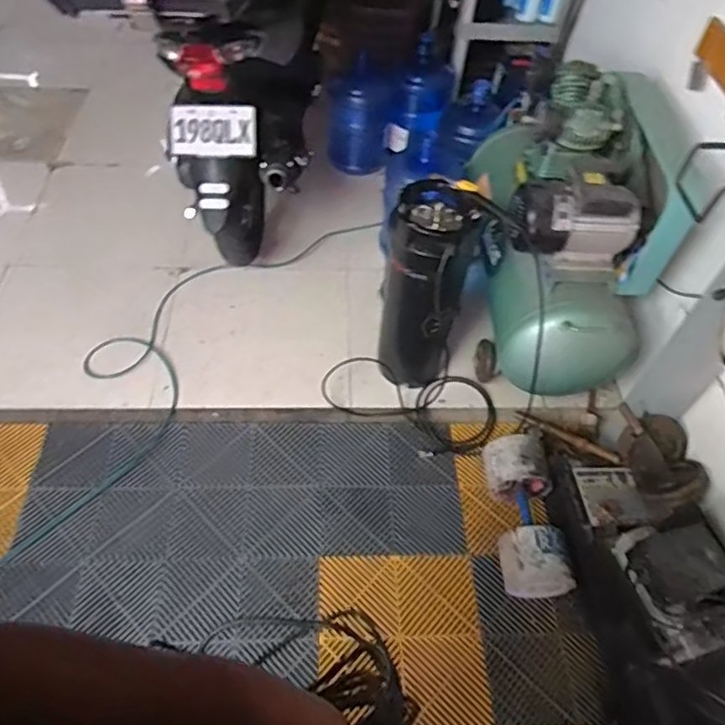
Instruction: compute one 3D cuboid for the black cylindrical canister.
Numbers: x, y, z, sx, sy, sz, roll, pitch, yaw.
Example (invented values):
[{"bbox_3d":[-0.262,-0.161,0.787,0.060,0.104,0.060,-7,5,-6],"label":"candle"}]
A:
[{"bbox_3d":[0.167,-0.172,1.587,0.223,0.604,0.211,15,54,9],"label":"black cylindrical canister"}]

